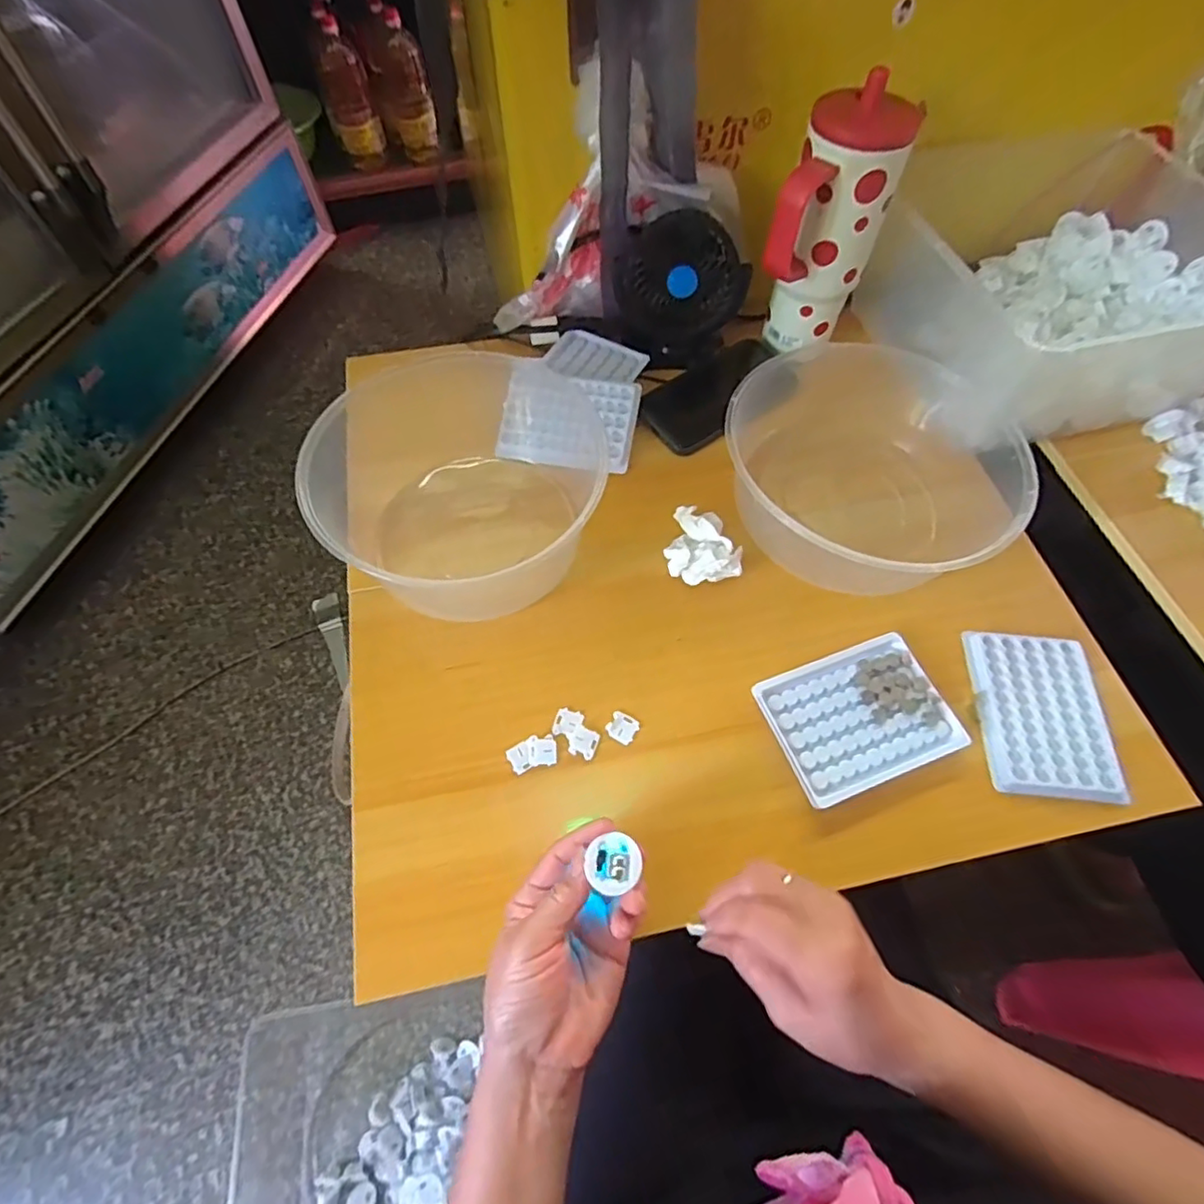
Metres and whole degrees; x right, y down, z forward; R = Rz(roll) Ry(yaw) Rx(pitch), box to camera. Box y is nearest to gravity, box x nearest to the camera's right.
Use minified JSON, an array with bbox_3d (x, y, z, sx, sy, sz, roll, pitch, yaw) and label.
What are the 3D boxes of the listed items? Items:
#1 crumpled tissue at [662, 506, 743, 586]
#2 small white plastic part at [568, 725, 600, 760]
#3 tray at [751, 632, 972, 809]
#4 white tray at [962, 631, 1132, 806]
[{"bbox_3d":[0.086,-0.048,0.518,0.060,0.025,0.065,4,62,2],"label":"crumpled tissue"},{"bbox_3d":[-0.014,0.103,0.450,0.021,0.004,0.021,17,63,9],"label":"small white plastic part"},{"bbox_3d":[0.190,0.085,0.459,0.127,0.018,0.097,-19,63,-11],"label":"tray"},{"bbox_3d":[0.333,0.083,0.467,0.093,0.011,0.127,4,62,2],"label":"white tray"}]

